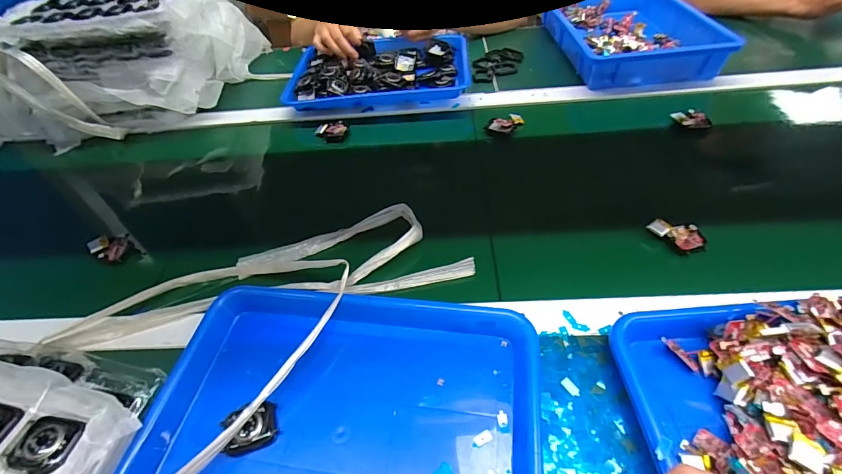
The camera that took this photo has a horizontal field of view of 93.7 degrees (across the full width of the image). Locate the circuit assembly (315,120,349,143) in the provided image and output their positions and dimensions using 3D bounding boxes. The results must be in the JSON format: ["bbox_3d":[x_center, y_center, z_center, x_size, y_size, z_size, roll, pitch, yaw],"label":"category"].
[{"bbox_3d":[-0.150,-0.176,0.669,0.053,0.020,0.029,-5,49,2],"label":"circuit assembly"}]

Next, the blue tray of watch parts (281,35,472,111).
[{"bbox_3d":[-0.077,-0.312,0.744,0.329,0.039,0.193,-5,49,2],"label":"blue tray of watch parts"}]

